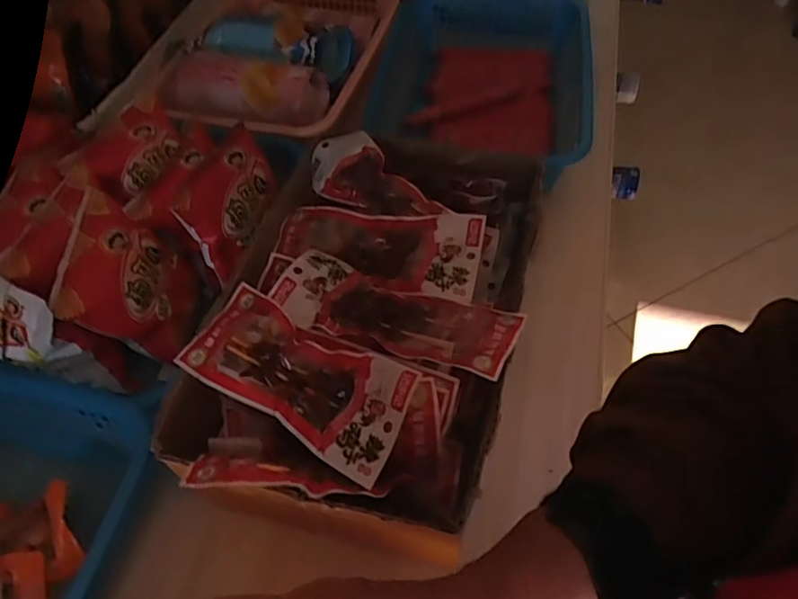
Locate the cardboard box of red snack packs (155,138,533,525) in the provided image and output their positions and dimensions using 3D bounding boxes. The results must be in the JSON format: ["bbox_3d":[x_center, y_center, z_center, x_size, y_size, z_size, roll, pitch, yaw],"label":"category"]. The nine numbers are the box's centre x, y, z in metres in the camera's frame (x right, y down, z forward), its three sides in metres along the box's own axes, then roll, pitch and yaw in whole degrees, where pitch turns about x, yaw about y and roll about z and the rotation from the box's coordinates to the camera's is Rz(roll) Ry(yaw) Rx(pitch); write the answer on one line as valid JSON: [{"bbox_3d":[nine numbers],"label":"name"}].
[{"bbox_3d":[-0.022,0.008,0.510,0.250,0.115,0.373,16,57,15],"label":"cardboard box of red snack packs"}]

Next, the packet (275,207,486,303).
[{"bbox_3d":[-0.022,-0.047,0.519,0.188,0.029,0.080,10,56,11],"label":"packet"}]

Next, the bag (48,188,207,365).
[{"bbox_3d":[-0.245,-0.016,0.536,0.040,0.128,0.124,-17,55,31],"label":"bag"}]

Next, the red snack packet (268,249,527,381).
[{"bbox_3d":[-0.004,0.008,0.458,0.192,0.029,0.075,17,57,16],"label":"red snack packet"}]

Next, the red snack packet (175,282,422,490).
[{"bbox_3d":[-0.076,0.054,0.427,0.182,0.037,0.077,28,61,22],"label":"red snack packet"}]

